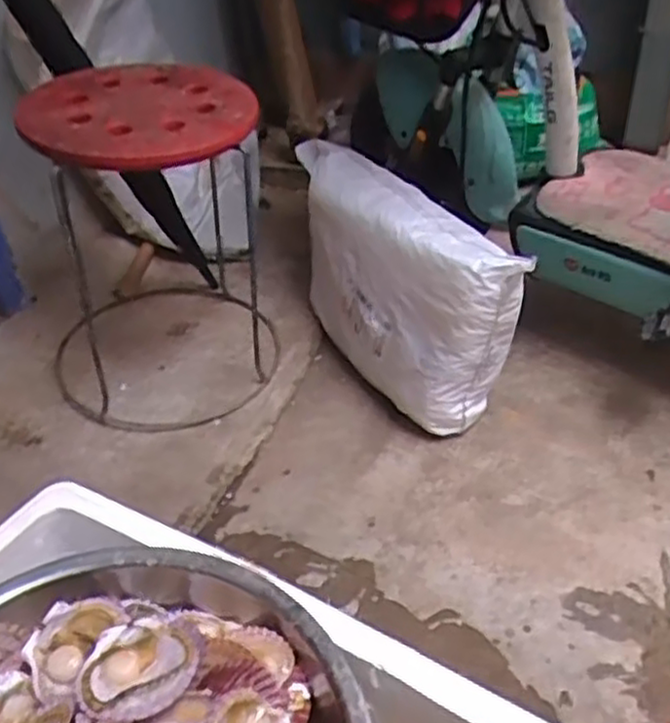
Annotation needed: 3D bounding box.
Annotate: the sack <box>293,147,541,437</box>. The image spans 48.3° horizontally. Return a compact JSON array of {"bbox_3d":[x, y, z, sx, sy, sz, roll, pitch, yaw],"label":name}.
[{"bbox_3d":[0.072,-0.133,1.229,0.149,0.278,0.531,-23,43,-21],"label":"sack"}]

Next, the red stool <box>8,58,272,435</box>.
[{"bbox_3d":[-0.294,-0.185,1.164,0.376,0.467,0.381,-16,40,-14],"label":"red stool"}]

